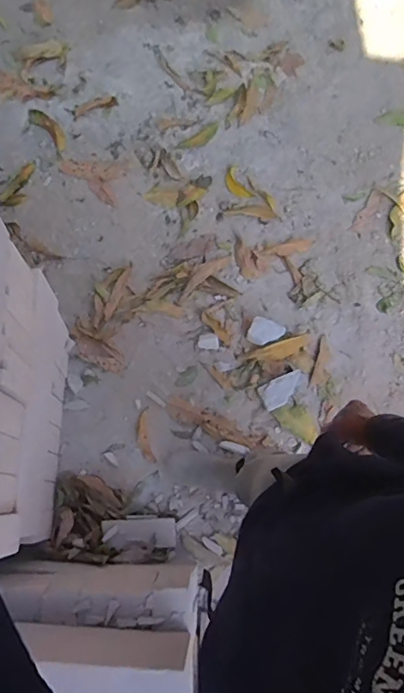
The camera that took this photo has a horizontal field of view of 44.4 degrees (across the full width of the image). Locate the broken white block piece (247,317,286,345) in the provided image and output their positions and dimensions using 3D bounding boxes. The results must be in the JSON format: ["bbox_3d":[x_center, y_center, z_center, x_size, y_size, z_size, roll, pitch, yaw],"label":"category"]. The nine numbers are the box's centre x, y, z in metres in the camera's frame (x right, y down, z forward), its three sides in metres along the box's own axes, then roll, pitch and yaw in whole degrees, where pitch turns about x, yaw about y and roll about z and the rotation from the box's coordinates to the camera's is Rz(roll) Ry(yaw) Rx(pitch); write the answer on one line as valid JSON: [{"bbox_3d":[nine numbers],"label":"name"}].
[{"bbox_3d":[0.197,-0.043,1.528,0.101,0.032,0.082,27,73,8],"label":"broken white block piece"}]

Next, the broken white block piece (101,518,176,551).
[{"bbox_3d":[-0.158,0.485,1.285,0.187,0.017,0.074,3,57,-18],"label":"broken white block piece"}]

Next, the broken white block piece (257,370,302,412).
[{"bbox_3d":[0.244,0.127,1.464,0.143,0.031,0.076,-25,74,-9],"label":"broken white block piece"}]

